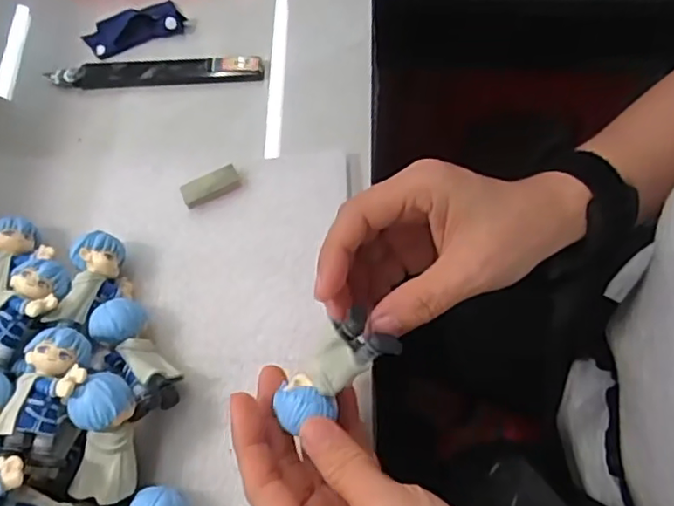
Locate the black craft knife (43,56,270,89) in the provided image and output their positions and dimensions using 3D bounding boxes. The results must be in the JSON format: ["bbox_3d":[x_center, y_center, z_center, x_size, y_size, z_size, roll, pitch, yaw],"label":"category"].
[{"bbox_3d":[-0.118,-0.120,0.392,0.138,0.008,0.018,-3,69,2],"label":"black craft knife"}]

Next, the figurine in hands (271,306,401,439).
[{"bbox_3d":[-0.003,0.052,0.261,0.057,0.019,0.024,-46,73,15],"label":"figurine in hands"}]

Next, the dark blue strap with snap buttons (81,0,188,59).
[{"bbox_3d":[-0.136,-0.153,0.404,0.063,0.007,0.029,-27,70,-7],"label":"dark blue strap with snap buttons"}]

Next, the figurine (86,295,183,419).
[{"bbox_3d":[-0.103,0.053,0.311,0.027,0.026,0.062,-29,70,-8],"label":"figurine"}]

